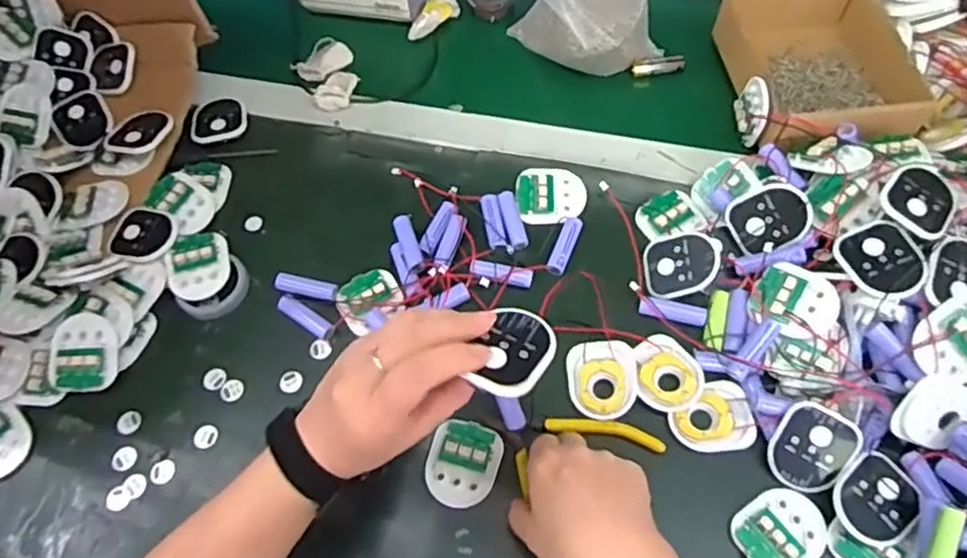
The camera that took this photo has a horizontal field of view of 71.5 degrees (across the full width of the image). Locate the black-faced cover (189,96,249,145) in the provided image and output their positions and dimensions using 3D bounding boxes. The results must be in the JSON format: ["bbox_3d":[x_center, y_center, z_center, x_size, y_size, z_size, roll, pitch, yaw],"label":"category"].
[{"bbox_3d":[-0.248,-0.150,0.630,0.050,0.014,0.046,-15,63,-5],"label":"black-faced cover"}]

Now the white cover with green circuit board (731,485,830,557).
[{"bbox_3d":[0.194,0.165,0.438,0.057,0.010,0.050,-33,66,-14],"label":"white cover with green circuit board"}]

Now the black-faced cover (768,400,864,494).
[{"bbox_3d":[0.221,0.115,0.452,0.048,0.004,0.057,30,97,17],"label":"black-faced cover"}]

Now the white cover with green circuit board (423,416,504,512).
[{"bbox_3d":[-0.014,0.130,0.473,0.049,0.008,0.057,16,64,11],"label":"white cover with green circuit board"}]

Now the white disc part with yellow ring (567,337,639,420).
[{"bbox_3d":[0.088,0.073,0.496,0.048,0.008,0.059,-4,62,1],"label":"white disc part with yellow ring"}]

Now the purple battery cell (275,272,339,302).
[{"bbox_3d":[-0.143,0.008,0.549,0.050,0.018,0.016,9,63,7],"label":"purple battery cell"}]

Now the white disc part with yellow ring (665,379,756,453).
[{"bbox_3d":[0.162,0.098,0.482,0.058,0.013,0.050,-8,62,-1],"label":"white disc part with yellow ring"}]

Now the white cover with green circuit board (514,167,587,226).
[{"bbox_3d":[0.057,-0.071,0.570,0.058,0.012,0.052,-1,62,3],"label":"white cover with green circuit board"}]

